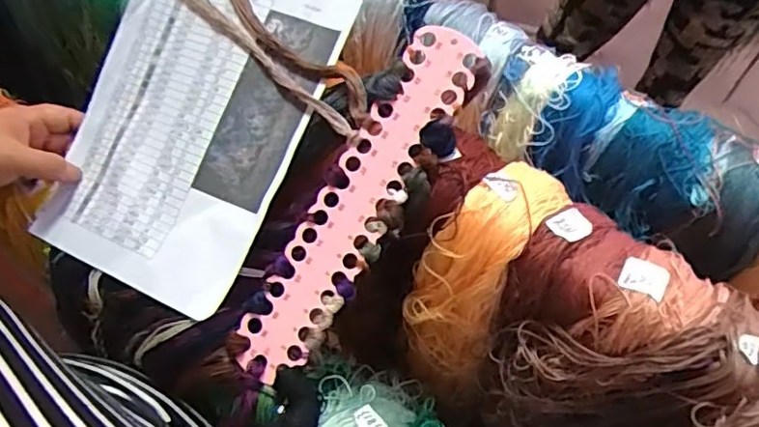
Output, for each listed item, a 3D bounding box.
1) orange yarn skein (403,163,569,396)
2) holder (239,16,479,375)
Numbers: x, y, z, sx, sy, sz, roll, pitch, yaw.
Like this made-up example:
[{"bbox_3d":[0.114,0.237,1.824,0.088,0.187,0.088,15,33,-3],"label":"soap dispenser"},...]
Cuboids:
[{"bbox_3d":[0.080,0.071,0.516,0.080,0.266,0.118,30,64,17],"label":"orange yarn skein"},{"bbox_3d":[-0.019,-0.008,0.437,0.049,0.008,0.289,31,88,18],"label":"holder"}]

